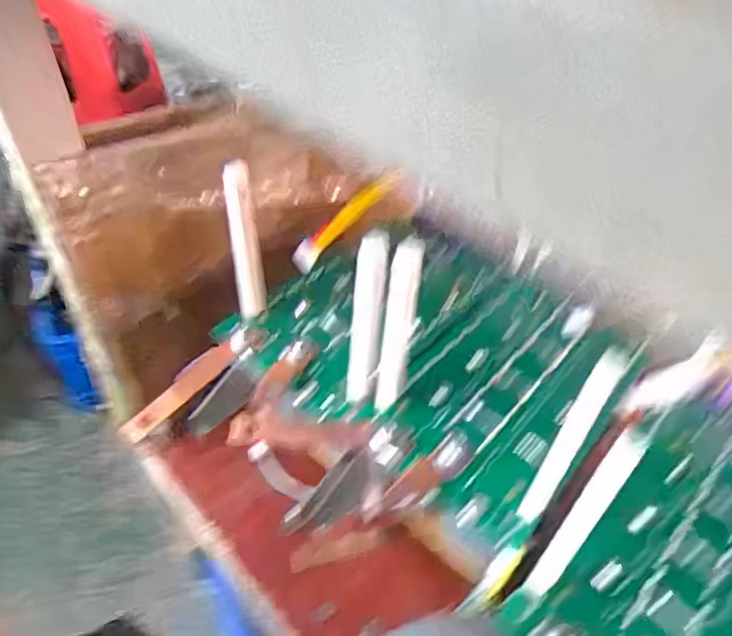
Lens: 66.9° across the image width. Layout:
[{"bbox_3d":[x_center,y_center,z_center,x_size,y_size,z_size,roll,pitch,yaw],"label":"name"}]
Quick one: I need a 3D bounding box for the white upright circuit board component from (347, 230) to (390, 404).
[{"bbox_3d":[0.000,0.003,0.351,0.018,0.135,0.009,5,43,0],"label":"white upright circuit board component"}]

